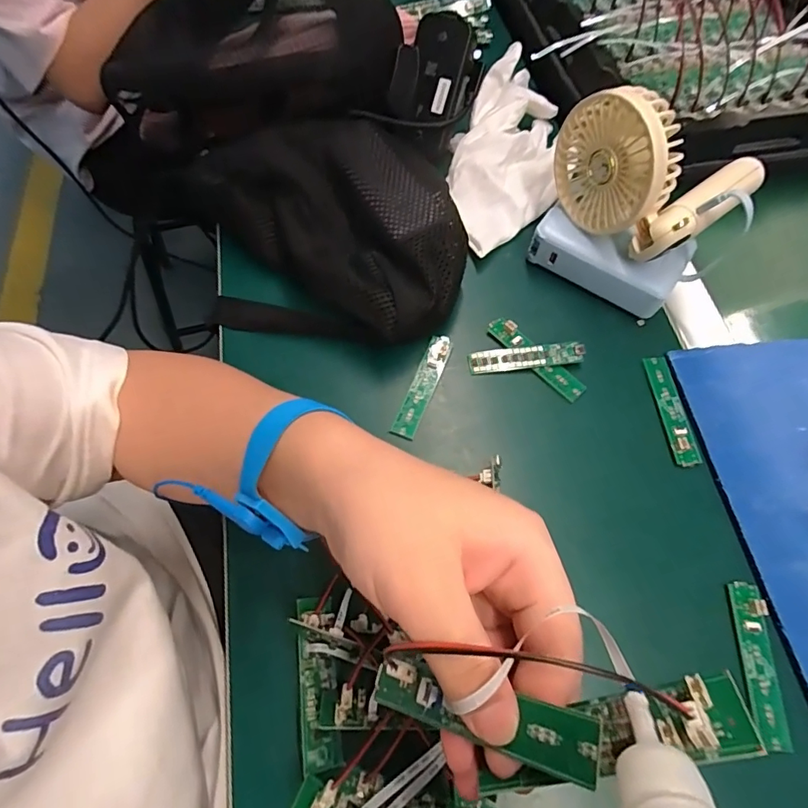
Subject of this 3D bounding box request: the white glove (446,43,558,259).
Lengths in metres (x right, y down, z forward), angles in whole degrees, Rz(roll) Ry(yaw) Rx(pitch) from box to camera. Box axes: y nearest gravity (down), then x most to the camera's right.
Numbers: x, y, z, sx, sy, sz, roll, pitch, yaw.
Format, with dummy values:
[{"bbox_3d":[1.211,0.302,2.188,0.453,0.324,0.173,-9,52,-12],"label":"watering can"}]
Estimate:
[{"bbox_3d":[0.090,-0.222,0.419,0.095,0.050,0.208,6,66,1],"label":"white glove"}]

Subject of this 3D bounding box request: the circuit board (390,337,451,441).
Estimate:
[{"bbox_3d":[0.015,-0.015,0.346,0.018,0.006,0.083,22,67,8],"label":"circuit board"}]

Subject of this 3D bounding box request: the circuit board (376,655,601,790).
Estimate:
[{"bbox_3d":[0.022,0.102,0.157,0.082,0.010,0.018,-9,58,38],"label":"circuit board"}]

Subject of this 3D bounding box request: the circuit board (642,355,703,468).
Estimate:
[{"bbox_3d":[0.192,0.003,0.338,0.017,0.007,0.085,-3,66,-3],"label":"circuit board"}]

